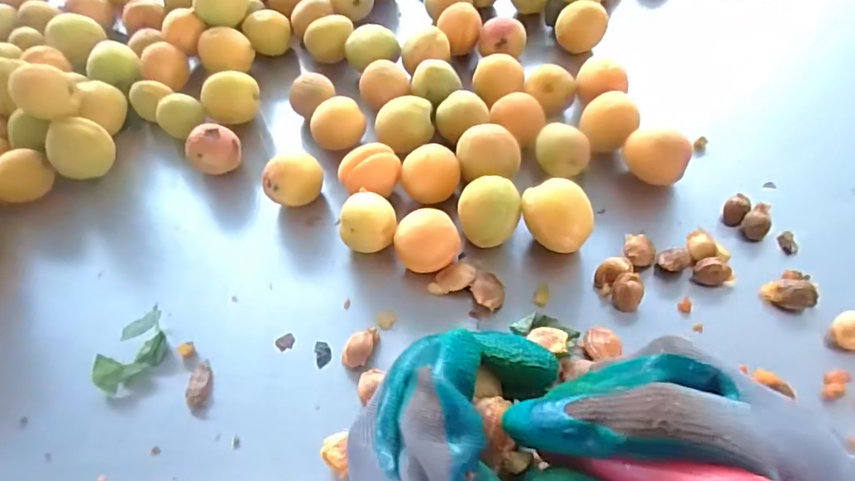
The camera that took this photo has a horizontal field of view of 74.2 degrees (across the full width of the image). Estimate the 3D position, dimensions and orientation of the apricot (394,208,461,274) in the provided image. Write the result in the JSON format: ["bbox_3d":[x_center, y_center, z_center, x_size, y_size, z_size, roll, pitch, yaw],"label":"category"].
[{"bbox_3d":[0.000,0.004,0.388,0.041,0.038,0.036,-18,58,-9],"label":"apricot"}]

